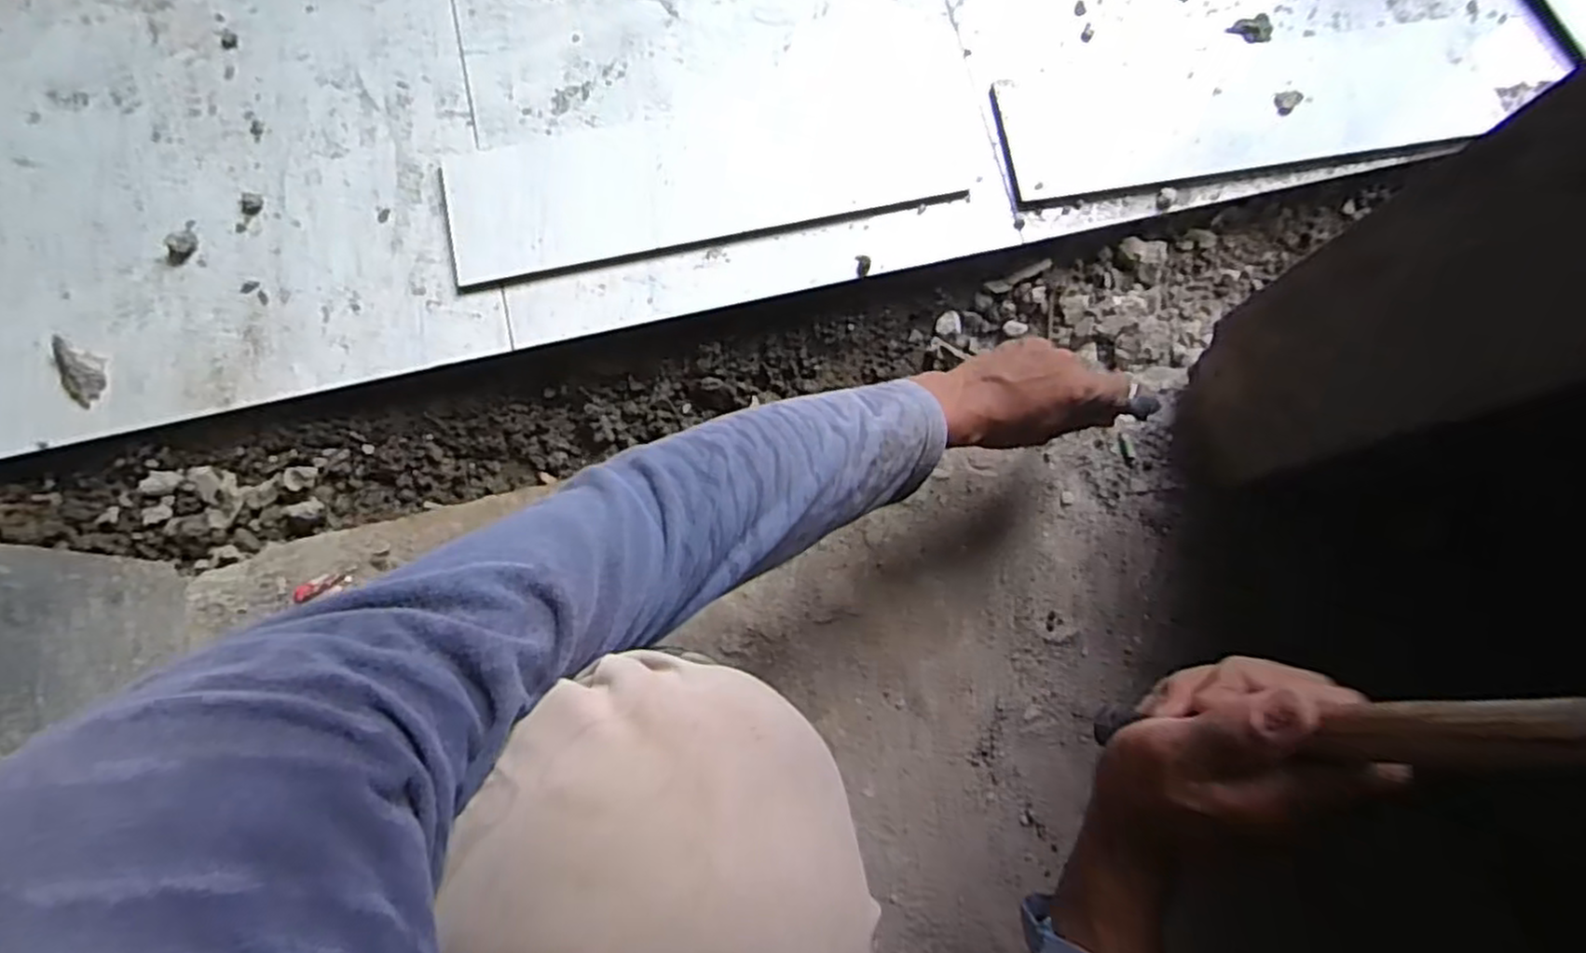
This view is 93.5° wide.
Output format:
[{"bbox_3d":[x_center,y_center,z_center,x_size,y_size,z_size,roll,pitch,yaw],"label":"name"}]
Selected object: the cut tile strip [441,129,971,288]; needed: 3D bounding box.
[{"bbox_3d":[-0.077,-0.284,0.724,0.497,0.014,0.132,-9,74,-4],"label":"cut tile strip"}]

